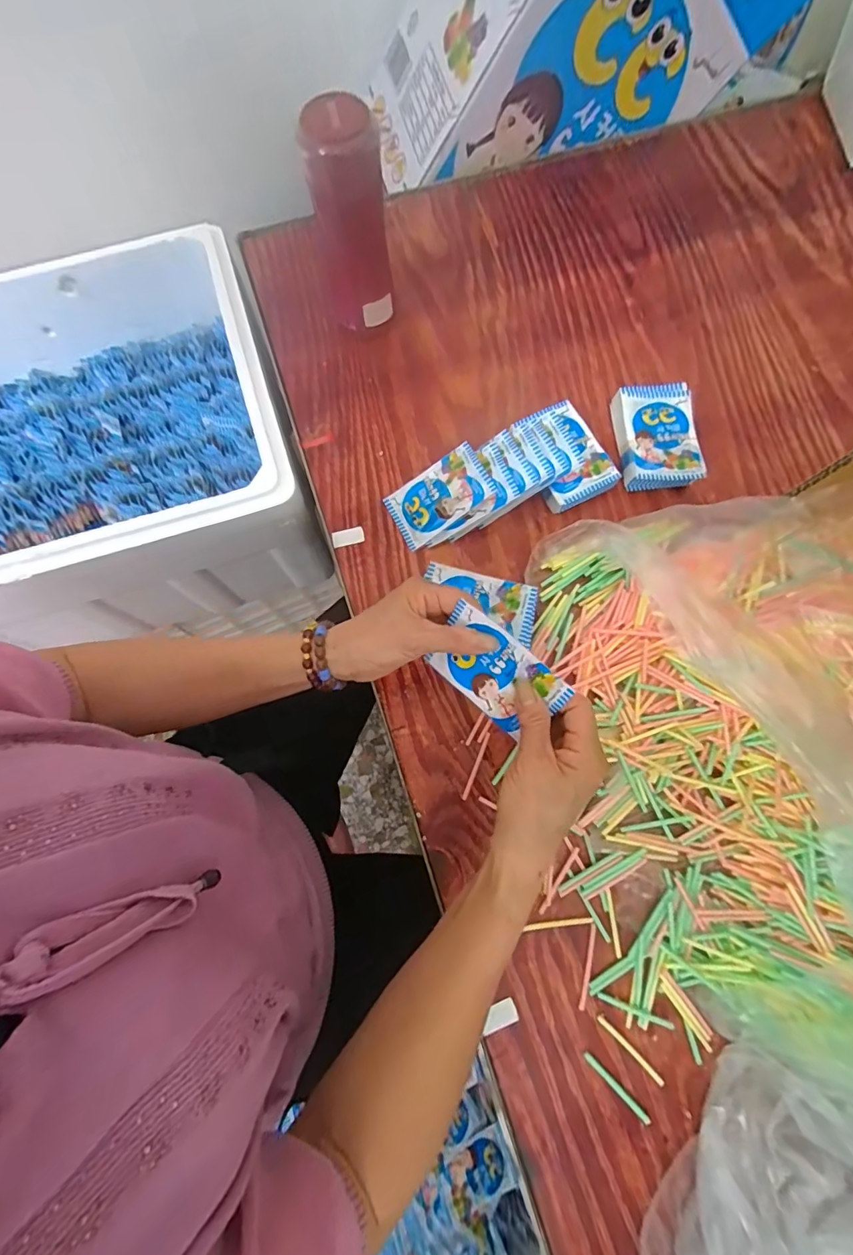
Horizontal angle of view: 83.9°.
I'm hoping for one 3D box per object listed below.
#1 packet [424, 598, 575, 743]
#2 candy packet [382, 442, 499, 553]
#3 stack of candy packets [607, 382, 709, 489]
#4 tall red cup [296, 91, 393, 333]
[{"bbox_3d":[0.052,0.035,0.354,0.098,0.008,0.064,40,121,14],"label":"packet"},{"bbox_3d":[0.011,-0.131,0.474,0.103,0.009,0.064,-33,75,18],"label":"candy packet"},{"bbox_3d":[0.239,-0.198,0.495,0.073,0.027,0.109,-2,75,0],"label":"stack of candy packets"},{"bbox_3d":[-0.073,-0.381,0.470,0.060,0.189,0.059,0,75,1],"label":"tall red cup"}]

